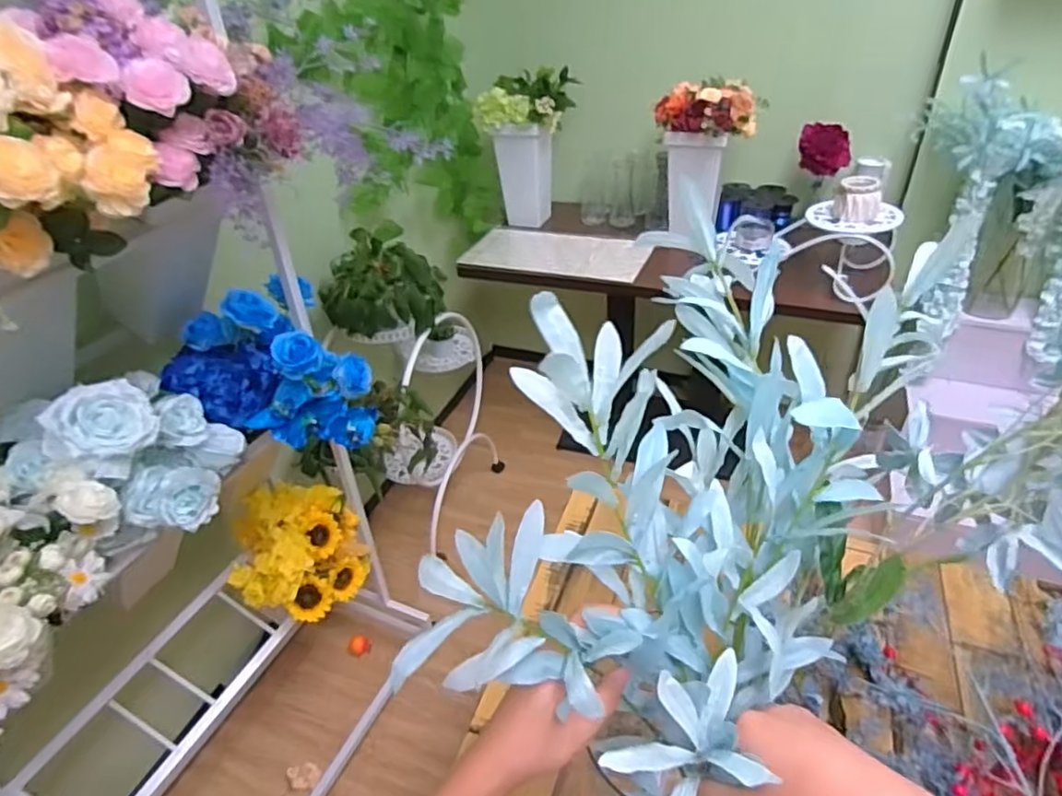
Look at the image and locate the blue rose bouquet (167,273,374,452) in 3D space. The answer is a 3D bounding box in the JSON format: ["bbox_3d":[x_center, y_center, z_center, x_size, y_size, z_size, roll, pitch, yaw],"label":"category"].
[{"bbox_3d":[-0.404,-0.074,1.075,0.314,0.200,0.240,4,37,11],"label":"blue rose bouquet"}]

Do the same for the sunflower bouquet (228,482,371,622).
[{"bbox_3d":[-0.480,0.313,1.332,0.248,0.180,0.230,-19,39,-20],"label":"sunflower bouquet"}]

